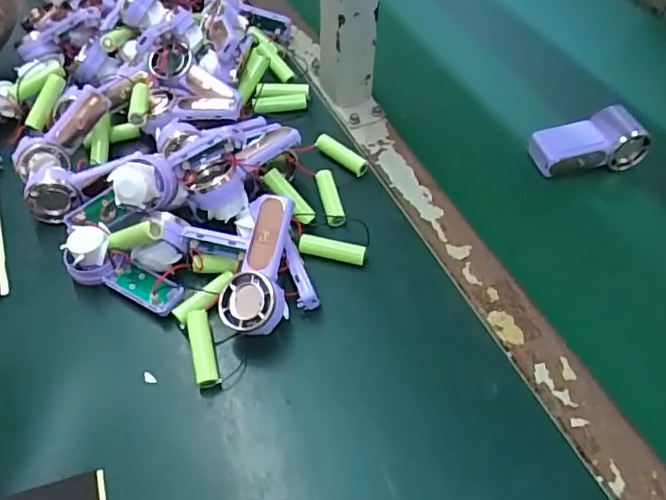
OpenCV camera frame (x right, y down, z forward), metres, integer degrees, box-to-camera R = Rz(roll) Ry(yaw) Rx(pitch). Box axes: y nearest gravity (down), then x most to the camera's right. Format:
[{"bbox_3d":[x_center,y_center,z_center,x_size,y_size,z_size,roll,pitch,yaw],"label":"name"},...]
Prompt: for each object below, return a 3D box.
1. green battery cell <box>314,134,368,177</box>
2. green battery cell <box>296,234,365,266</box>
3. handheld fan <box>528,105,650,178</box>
[{"bbox_3d":[0.007,-0.081,0.482,0.052,0.015,0.014,33,59,22],"label":"green battery cell"},{"bbox_3d":[-0.001,0.001,0.422,0.050,0.016,0.012,9,53,6],"label":"green battery cell"},{"bbox_3d":[0.219,-0.093,0.484,0.091,0.038,0.041,-11,54,-9],"label":"handheld fan"}]

